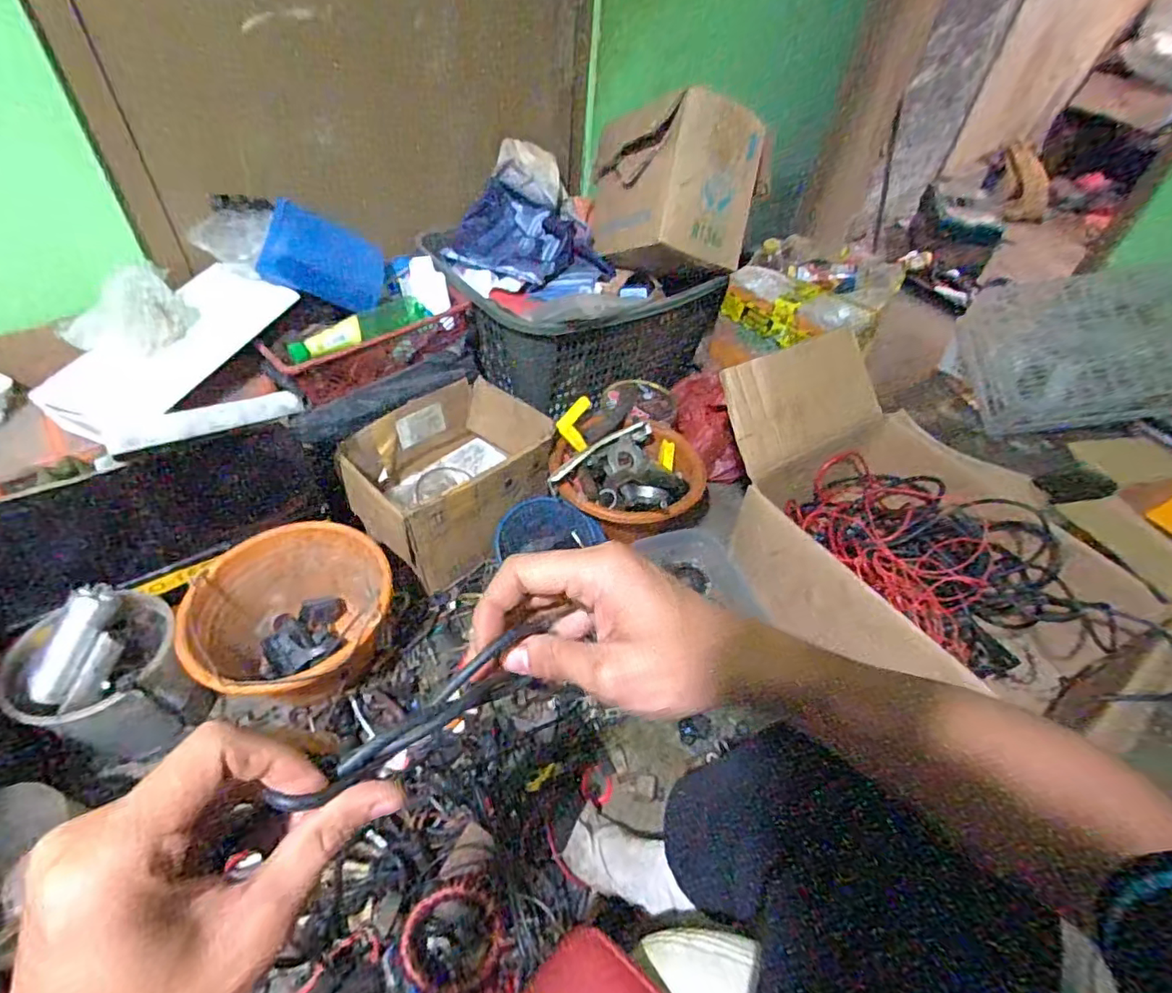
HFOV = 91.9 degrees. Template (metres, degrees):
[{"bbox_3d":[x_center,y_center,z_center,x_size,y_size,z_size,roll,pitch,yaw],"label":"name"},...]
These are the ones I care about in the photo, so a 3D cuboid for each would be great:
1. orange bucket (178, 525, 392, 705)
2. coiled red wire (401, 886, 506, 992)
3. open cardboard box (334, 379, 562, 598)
[{"bbox_3d":[-0.402,0.181,0.803,0.233,0.172,0.244,3,47,-3],"label":"orange bucket"},{"bbox_3d":[-0.136,0.455,0.582,0.099,0.022,0.085,-6,48,-11],"label":"coiled red wire"},{"bbox_3d":[-0.224,-0.036,0.961,0.255,0.141,0.317,33,52,23],"label":"open cardboard box"}]

